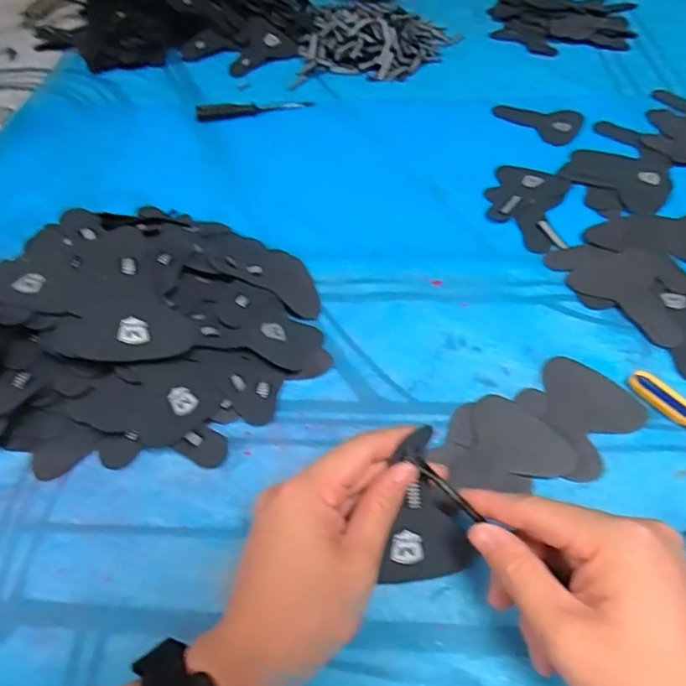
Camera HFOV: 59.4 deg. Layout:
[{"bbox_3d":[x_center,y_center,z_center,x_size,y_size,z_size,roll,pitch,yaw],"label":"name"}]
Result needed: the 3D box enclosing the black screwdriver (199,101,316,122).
[{"bbox_3d":[-0.104,-0.272,0.700,0.135,0.015,0.015,-3,49,2],"label":"black screwdriver"}]

